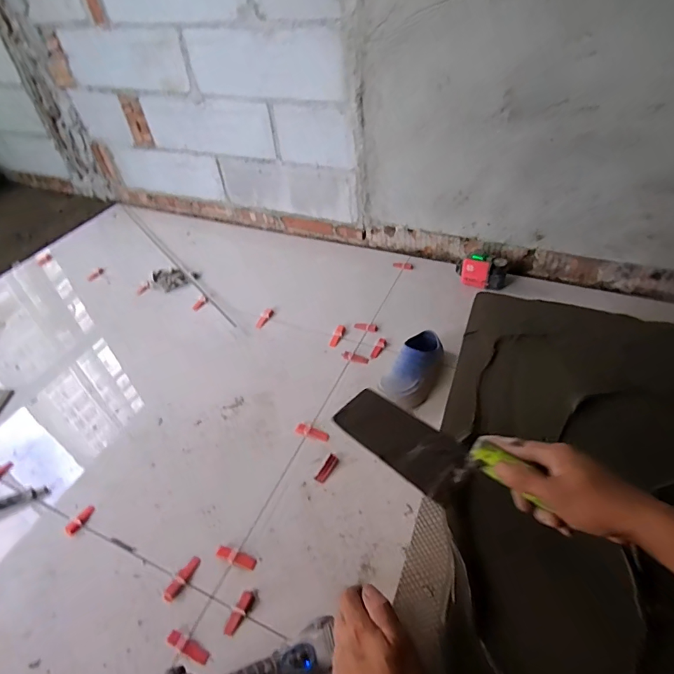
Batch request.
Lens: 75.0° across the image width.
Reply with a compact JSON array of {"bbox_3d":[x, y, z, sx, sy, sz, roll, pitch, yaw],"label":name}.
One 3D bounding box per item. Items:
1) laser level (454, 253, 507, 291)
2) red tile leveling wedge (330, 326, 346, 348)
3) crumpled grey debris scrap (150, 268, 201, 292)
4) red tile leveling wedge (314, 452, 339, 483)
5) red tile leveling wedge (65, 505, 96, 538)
[{"bbox_3d":[0.472,-0.216,1.435,0.160,0.107,0.070,6,45,12],"label":"laser level"},{"bbox_3d":[0.001,-0.006,1.341,0.027,0.021,0.078,20,50,22],"label":"red tile leveling wedge"},{"bbox_3d":[-0.591,-0.220,1.613,0.110,0.047,0.169,29,54,31],"label":"crumpled grey debris scrap"},{"bbox_3d":[-0.023,0.307,1.027,0.026,0.013,0.069,23,51,25],"label":"red tile leveling wedge"},{"bbox_3d":[-0.579,0.413,0.992,0.026,0.016,0.072,15,48,19],"label":"red tile leveling wedge"}]

